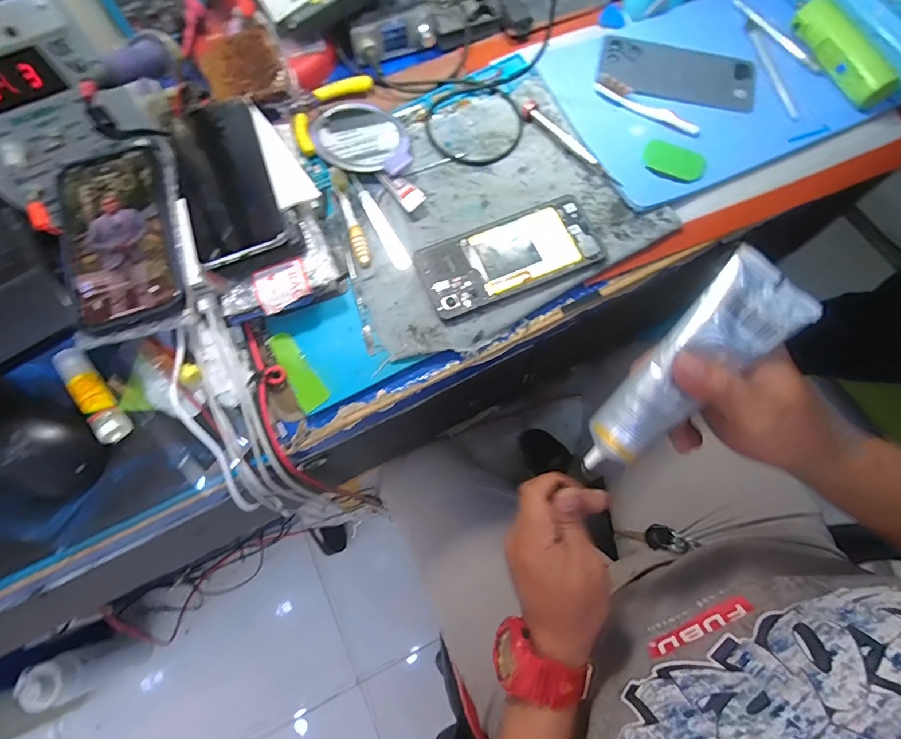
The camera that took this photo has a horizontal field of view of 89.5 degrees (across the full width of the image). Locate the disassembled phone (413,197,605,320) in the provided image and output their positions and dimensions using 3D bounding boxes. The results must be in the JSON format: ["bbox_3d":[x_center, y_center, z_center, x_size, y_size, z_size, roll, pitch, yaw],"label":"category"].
[{"bbox_3d":[0.051,-0.099,0.401,0.155,0.013,0.070,-21,72,-6],"label":"disassembled phone"}]

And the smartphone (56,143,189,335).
[{"bbox_3d":[-0.264,-0.108,0.362,0.081,0.014,0.159,-19,74,-5],"label":"smartphone"}]

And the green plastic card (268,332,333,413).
[{"bbox_3d":[-0.127,0.001,0.376,0.024,0.005,0.070,-35,74,-11],"label":"green plastic card"}]

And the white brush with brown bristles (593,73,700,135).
[{"bbox_3d":[0.189,-0.256,0.438,0.108,0.013,0.017,29,76,7],"label":"white brush with brown bristles"}]

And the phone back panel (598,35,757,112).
[{"bbox_3d":[0.227,-0.302,0.463,0.155,0.012,0.080,9,75,2],"label":"phone back panel"}]

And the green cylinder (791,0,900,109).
[{"bbox_3d":[0.378,-0.313,0.443,0.031,0.030,0.127,-25,72,-8],"label":"green cylinder"}]

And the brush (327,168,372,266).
[{"bbox_3d":[-0.091,-0.141,0.411,0.015,0.008,0.105,-19,72,-6],"label":"brush"}]

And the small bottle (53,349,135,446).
[{"bbox_3d":[-0.288,0.019,0.363,0.022,0.016,0.085,-39,75,-12],"label":"small bottle"}]

